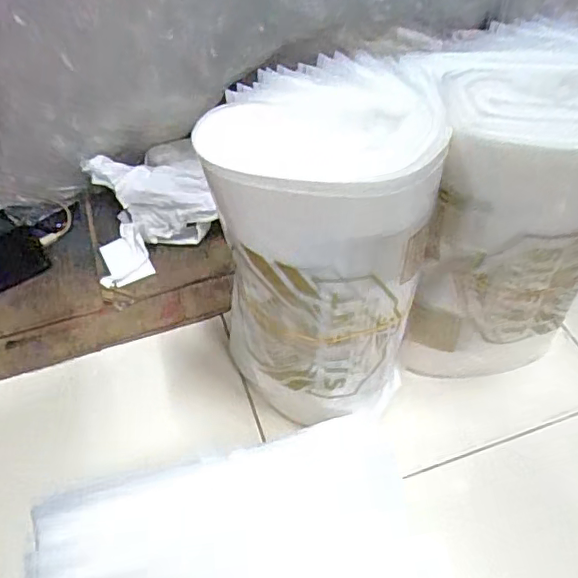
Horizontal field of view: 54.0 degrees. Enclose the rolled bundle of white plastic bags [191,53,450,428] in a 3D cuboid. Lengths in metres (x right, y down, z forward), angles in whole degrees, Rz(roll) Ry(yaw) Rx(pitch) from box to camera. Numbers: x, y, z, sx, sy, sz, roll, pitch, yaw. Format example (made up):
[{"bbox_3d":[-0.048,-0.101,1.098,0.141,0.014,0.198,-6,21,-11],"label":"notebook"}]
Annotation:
[{"bbox_3d":[0.024,-0.044,0.412,0.142,0.186,0.173,12,56,11],"label":"rolled bundle of white plastic bags"}]

